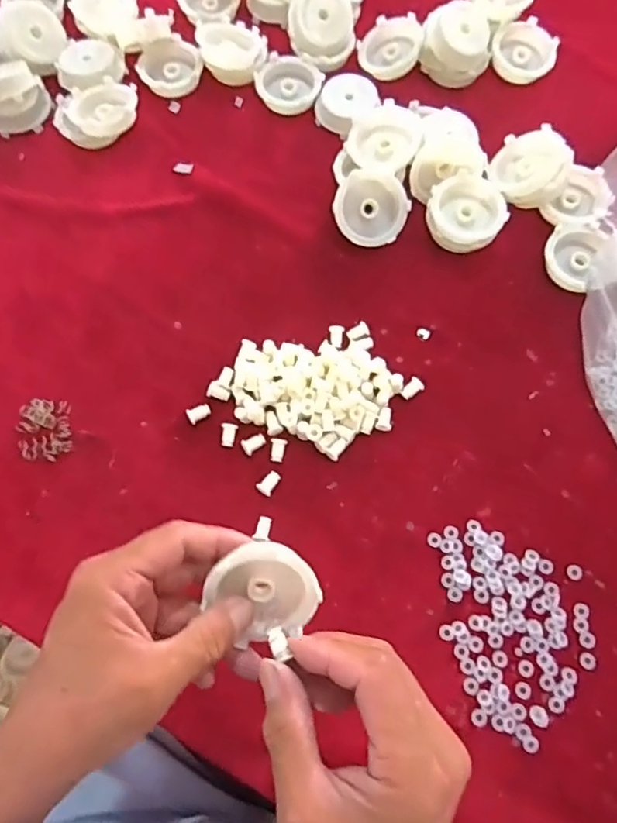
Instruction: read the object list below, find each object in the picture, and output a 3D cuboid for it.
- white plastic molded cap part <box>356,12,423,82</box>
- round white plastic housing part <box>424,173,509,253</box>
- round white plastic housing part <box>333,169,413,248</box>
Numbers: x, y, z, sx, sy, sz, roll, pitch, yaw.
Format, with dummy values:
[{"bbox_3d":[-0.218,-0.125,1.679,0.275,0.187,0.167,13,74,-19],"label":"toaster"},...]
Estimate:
[{"bbox_3d":[0.078,-0.334,0.528,0.056,0.021,0.057,-20,84,21],"label":"white plastic molded cap part"},{"bbox_3d":[0.127,-0.157,0.460,0.054,0.028,0.056,0,72,0],"label":"round white plastic housing part"},{"bbox_3d":[0.051,-0.165,0.464,0.059,0.016,0.059,0,97,-2],"label":"round white plastic housing part"}]

